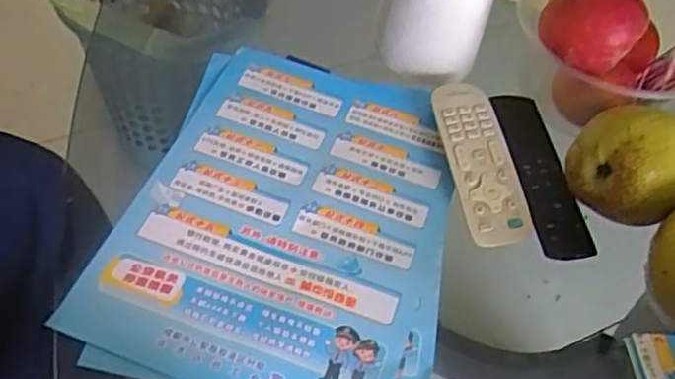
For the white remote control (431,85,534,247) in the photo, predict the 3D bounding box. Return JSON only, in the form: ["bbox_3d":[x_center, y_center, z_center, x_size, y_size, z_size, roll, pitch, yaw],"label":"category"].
[{"bbox_3d":[0.102,-0.021,0.489,0.043,0.024,0.136,-3,56,-12],"label":"white remote control"}]

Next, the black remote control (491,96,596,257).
[{"bbox_3d":[0.150,-0.017,0.493,0.044,0.020,0.153,0,56,-10],"label":"black remote control"}]

